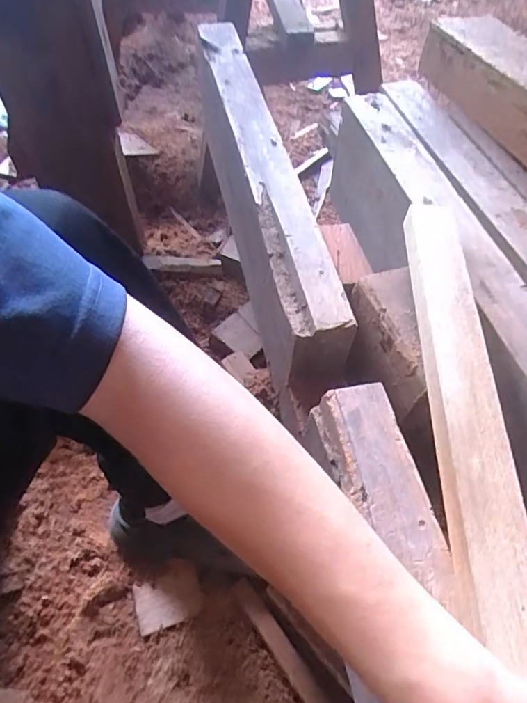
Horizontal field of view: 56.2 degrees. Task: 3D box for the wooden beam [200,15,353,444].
[{"bbox_3d":[-0.014,-0.195,0.563,0.063,0.109,0.585,-9,57,-8],"label":"wooden beam"}]

